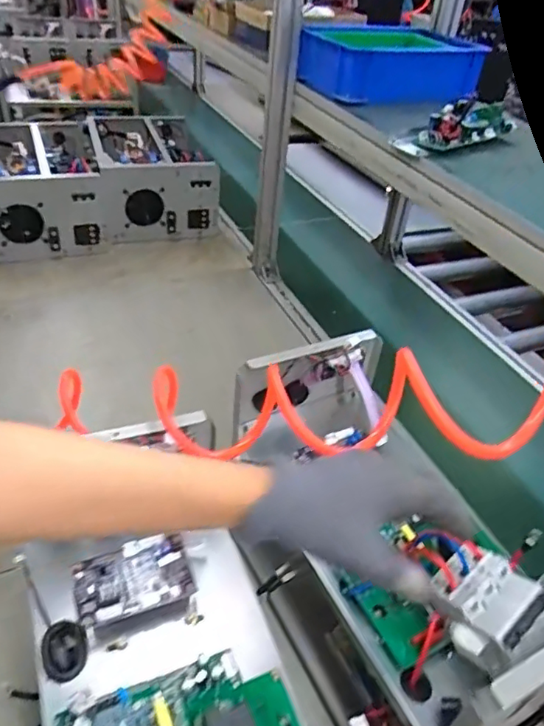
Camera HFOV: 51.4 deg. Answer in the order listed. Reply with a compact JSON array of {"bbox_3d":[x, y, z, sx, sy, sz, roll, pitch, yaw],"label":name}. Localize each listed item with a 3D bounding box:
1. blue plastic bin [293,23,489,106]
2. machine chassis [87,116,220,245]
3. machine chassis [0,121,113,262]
[{"bbox_3d":[0.209,-0.541,1.025,0.283,0.087,0.185,-13,43,-23],"label":"blue plastic bin"},{"bbox_3d":[-0.305,-0.470,1.427,0.265,0.187,0.377,-8,41,-18],"label":"machine chassis"},{"bbox_3d":[-0.552,-0.417,1.331,0.271,0.177,0.396,-9,42,-19],"label":"machine chassis"}]

